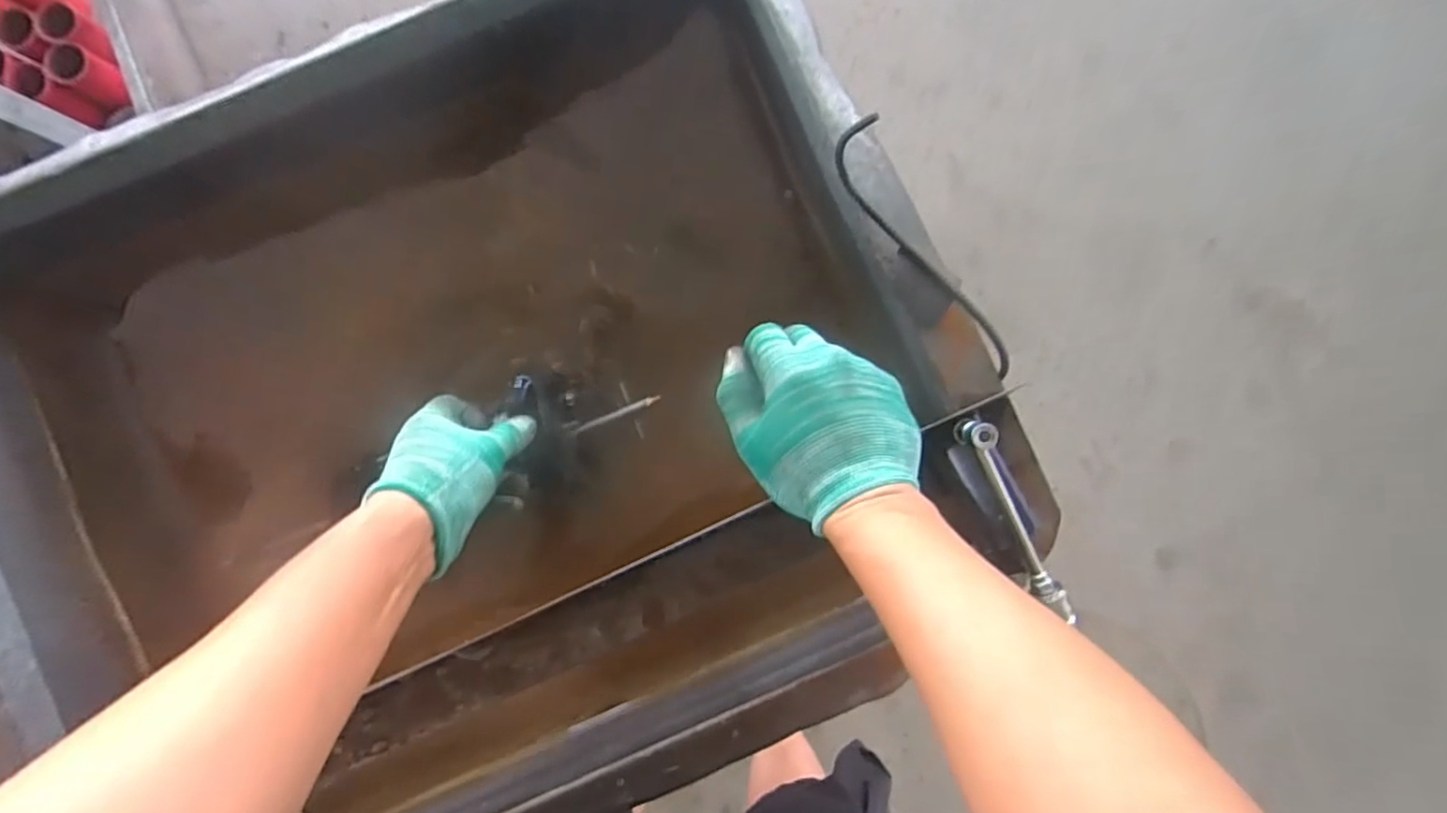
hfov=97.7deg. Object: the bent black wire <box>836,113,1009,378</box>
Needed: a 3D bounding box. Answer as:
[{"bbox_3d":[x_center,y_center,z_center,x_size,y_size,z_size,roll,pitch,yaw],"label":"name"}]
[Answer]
[{"bbox_3d":[0.140,-0.103,0.434,0.029,0.044,0.199,-34,90,0],"label":"bent black wire"}]

